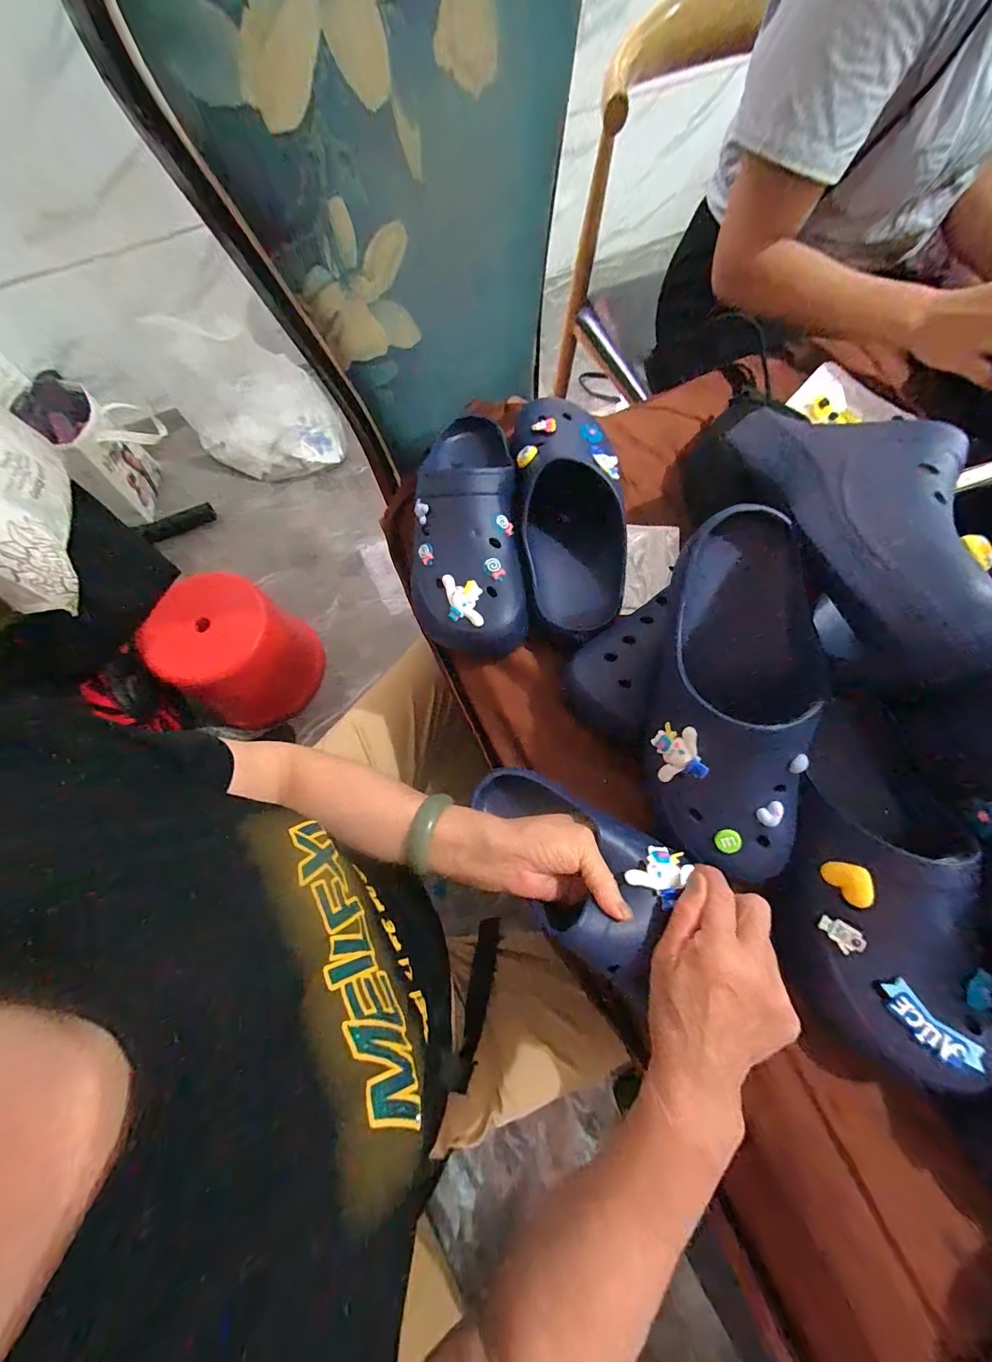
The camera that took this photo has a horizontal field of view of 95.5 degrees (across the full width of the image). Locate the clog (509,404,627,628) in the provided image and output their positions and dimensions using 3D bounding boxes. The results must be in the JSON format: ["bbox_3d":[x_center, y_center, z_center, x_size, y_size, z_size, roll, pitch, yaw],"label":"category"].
[{"bbox_3d":[0.076,-0.197,0.479,0.116,0.095,0.270,-6,86,0],"label":"clog"}]

